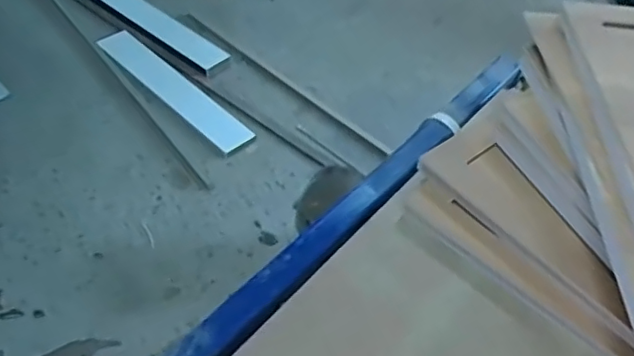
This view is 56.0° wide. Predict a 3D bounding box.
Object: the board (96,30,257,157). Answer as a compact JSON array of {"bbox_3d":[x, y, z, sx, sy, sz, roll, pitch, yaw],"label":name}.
[{"bbox_3d":[-0.415,-0.263,1.720,0.108,0.012,0.618,-33,59,-31],"label":"board"}]

